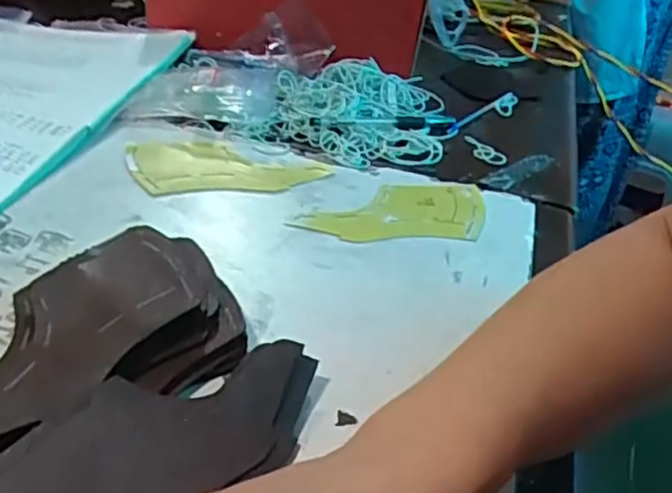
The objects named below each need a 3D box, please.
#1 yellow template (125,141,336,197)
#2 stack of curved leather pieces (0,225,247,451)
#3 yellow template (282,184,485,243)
[{"bbox_3d":[-0.085,-0.064,0.516,0.153,0.004,0.079,-2,38,-10],"label":"yellow template"},{"bbox_3d":[-0.132,0.048,0.341,0.158,0.031,0.106,-21,44,-32],"label":"stack of curved leather pieces"},{"bbox_3d":[0.042,-0.027,0.483,0.142,0.005,0.071,-1,39,-8],"label":"yellow template"}]

